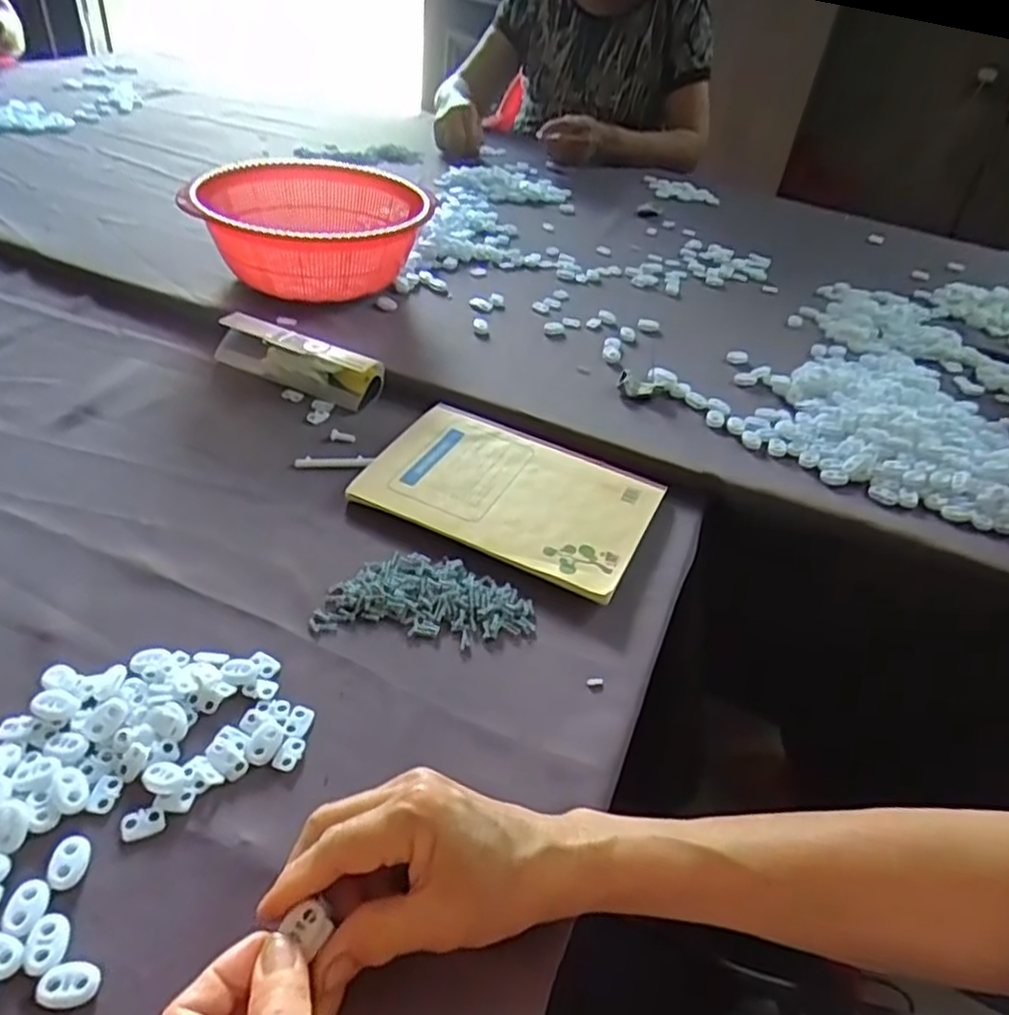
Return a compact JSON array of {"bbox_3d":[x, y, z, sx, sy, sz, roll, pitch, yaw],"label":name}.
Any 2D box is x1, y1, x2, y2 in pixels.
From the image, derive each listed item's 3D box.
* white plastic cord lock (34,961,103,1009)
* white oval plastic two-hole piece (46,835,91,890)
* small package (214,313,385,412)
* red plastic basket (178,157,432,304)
[{"bbox_3d":[-0.176,0.193,0.296,0.023,0.004,0.016,3,40,-5],"label":"white plastic cord lock"},{"bbox_3d":[-0.195,0.158,0.327,0.015,0.004,0.023,0,41,-9],"label":"white oval plastic two-hole piece"},{"bbox_3d":[-0.185,-0.133,0.650,0.156,0.037,0.044,22,42,16],"label":"small package"},{"bbox_3d":[-0.196,-0.281,0.761,0.222,0.099,0.250,-3,41,-13],"label":"red plastic basket"}]

